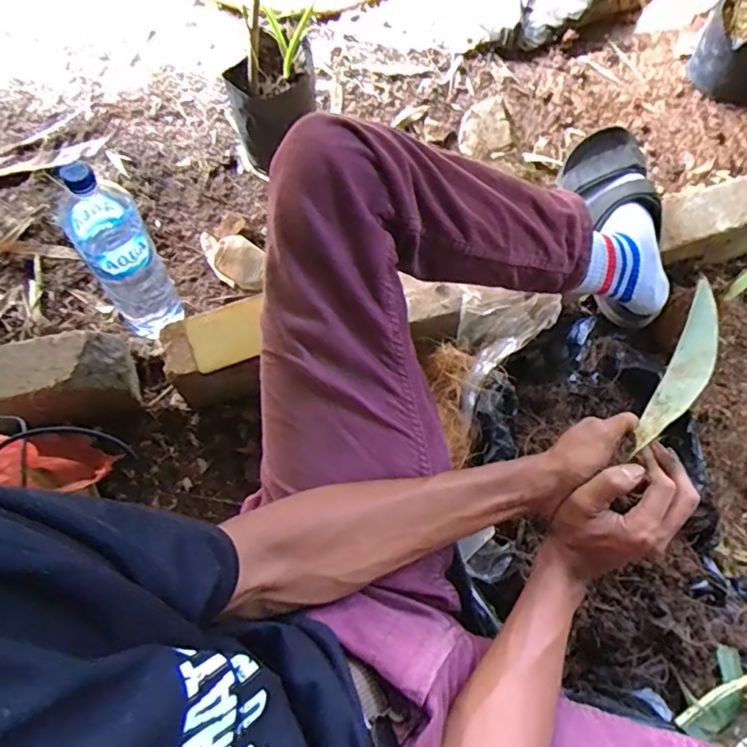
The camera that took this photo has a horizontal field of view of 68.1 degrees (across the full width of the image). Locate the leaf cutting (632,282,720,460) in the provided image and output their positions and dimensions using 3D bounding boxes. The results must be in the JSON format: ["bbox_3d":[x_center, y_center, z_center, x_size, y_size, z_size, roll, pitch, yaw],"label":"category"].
[{"bbox_3d":[0.252,-0.002,0.450,0.013,0.039,0.143,17,99,-27],"label":"leaf cutting"}]

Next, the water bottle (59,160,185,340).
[{"bbox_3d":[-0.343,-0.155,0.757,0.100,0.330,0.096,-34,72,-14],"label":"water bottle"}]

